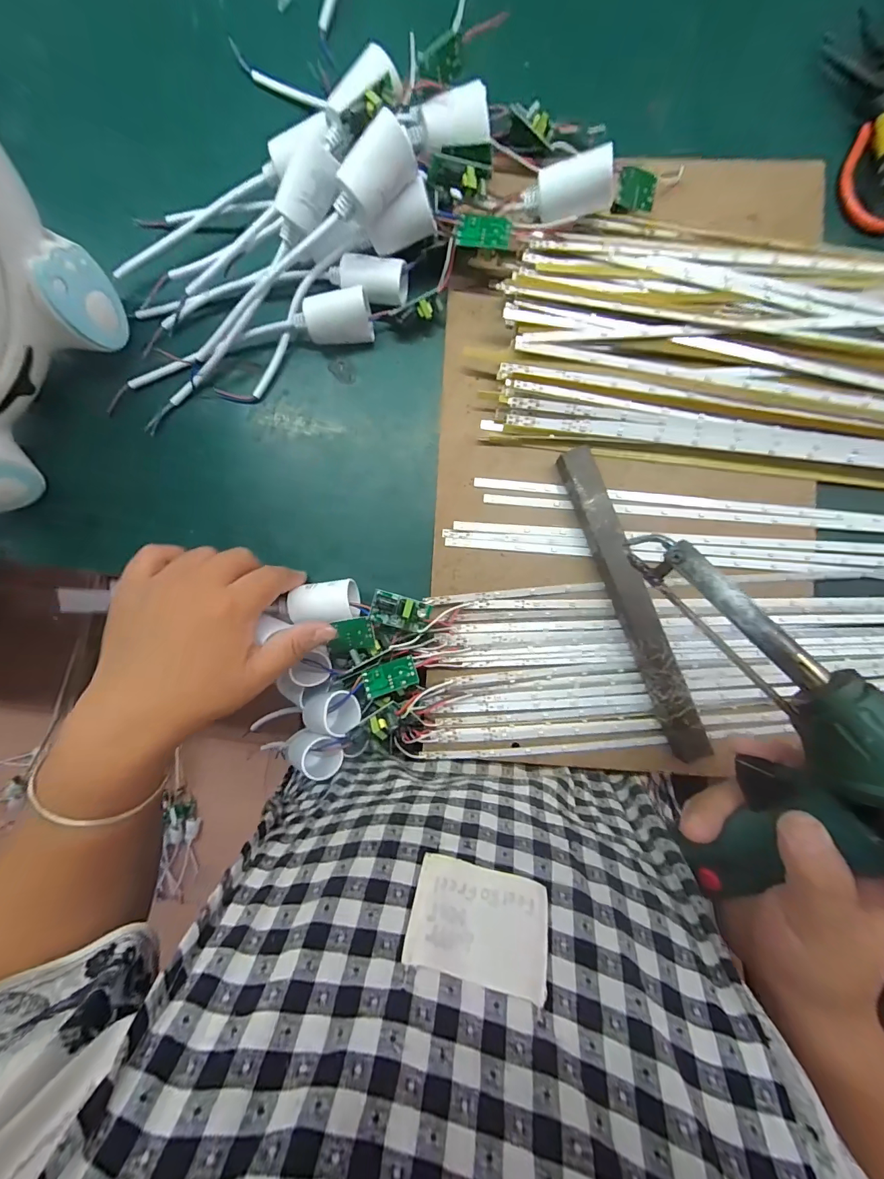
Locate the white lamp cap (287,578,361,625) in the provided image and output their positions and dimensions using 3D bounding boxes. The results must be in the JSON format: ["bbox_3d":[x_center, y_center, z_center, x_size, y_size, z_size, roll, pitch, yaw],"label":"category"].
[{"bbox_3d":[-0.080,0.008,0.279,0.044,0.025,0.027,-7,88,3],"label":"white lamp cap"}]

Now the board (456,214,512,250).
[{"bbox_3d":[0.028,-0.235,0.268,0.034,0.004,0.021,4,92,5],"label":"board"}]

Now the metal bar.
[{"bbox_3d":[0.127,0.007,0.274,0.021,0.023,0.211,-20,87,2],"label":"metal bar"}]

